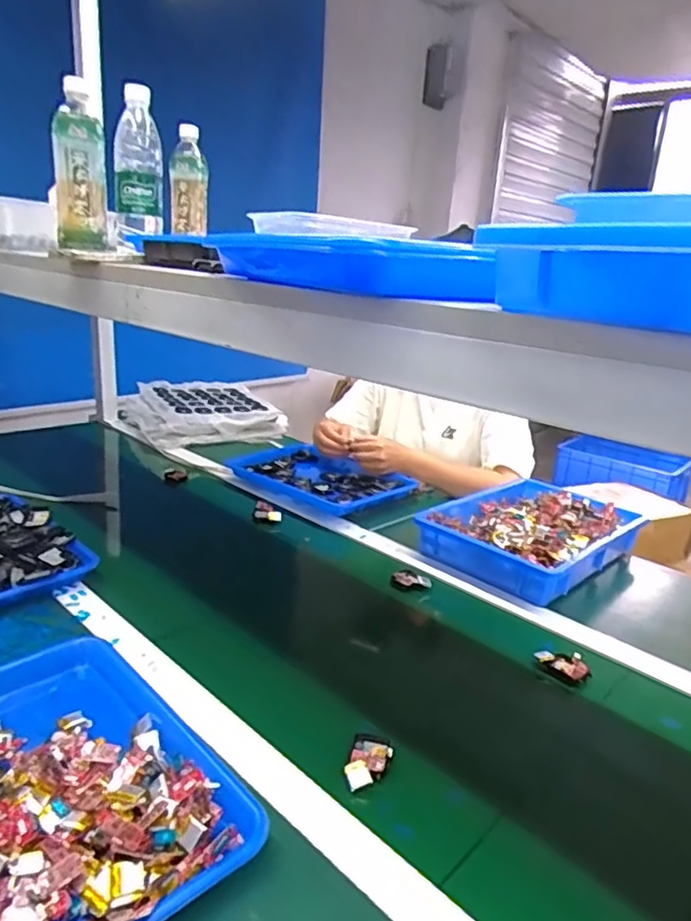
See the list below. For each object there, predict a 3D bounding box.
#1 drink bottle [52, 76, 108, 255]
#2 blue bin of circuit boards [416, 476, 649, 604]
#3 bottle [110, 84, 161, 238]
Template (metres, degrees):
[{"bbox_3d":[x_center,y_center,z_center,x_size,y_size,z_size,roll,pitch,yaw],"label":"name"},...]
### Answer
[{"bbox_3d":[-0.347,-0.386,0.809,0.060,0.210,0.076,-2,16,-19],"label":"drink bottle"},{"bbox_3d":[0.306,0.118,1.018,0.265,0.063,0.337,17,20,39],"label":"blue bin of circuit boards"},{"bbox_3d":[-0.286,-0.408,0.841,0.058,0.186,0.058,1,15,-10],"label":"bottle"}]

